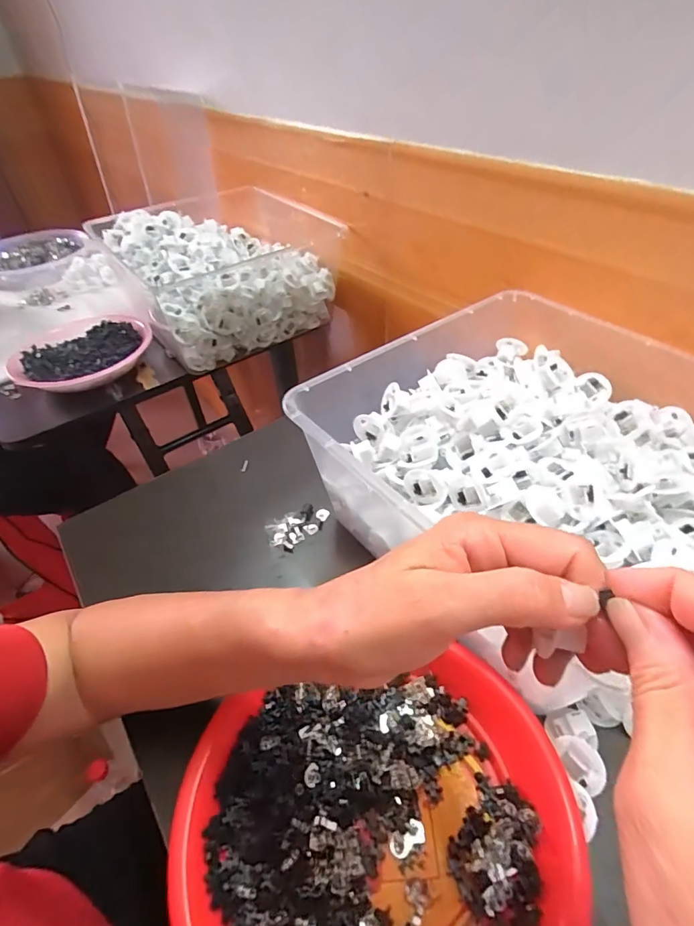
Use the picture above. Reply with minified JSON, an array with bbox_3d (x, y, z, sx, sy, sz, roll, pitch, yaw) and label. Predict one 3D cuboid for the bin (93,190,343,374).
[{"bbox_3d":[-0.187,-0.294,0.726,0.290,0.164,0.247,-27,49,-21],"label":"bin"}]

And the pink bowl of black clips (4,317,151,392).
[{"bbox_3d":[-0.380,-0.153,0.676,0.191,0.048,0.167,-12,45,-7],"label":"pink bowl of black clips"}]

